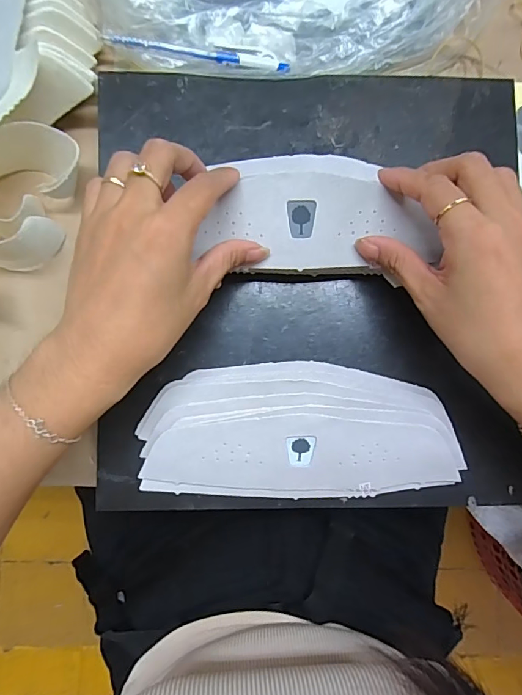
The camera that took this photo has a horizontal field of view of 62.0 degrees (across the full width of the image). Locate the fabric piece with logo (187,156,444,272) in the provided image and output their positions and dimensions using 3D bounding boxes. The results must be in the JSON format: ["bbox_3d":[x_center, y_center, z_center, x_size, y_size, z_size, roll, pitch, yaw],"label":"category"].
[{"bbox_3d":[0.037,-0.086,0.275,0.144,0.022,0.072,0,87,-5],"label":"fabric piece with logo"}]

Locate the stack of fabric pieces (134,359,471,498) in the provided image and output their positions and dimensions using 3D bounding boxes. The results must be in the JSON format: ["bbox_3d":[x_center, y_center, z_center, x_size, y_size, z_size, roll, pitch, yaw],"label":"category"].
[{"bbox_3d":[0.024,0.055,0.279,0.197,0.042,0.086,2,86,-4],"label":"stack of fabric pieces"}]

